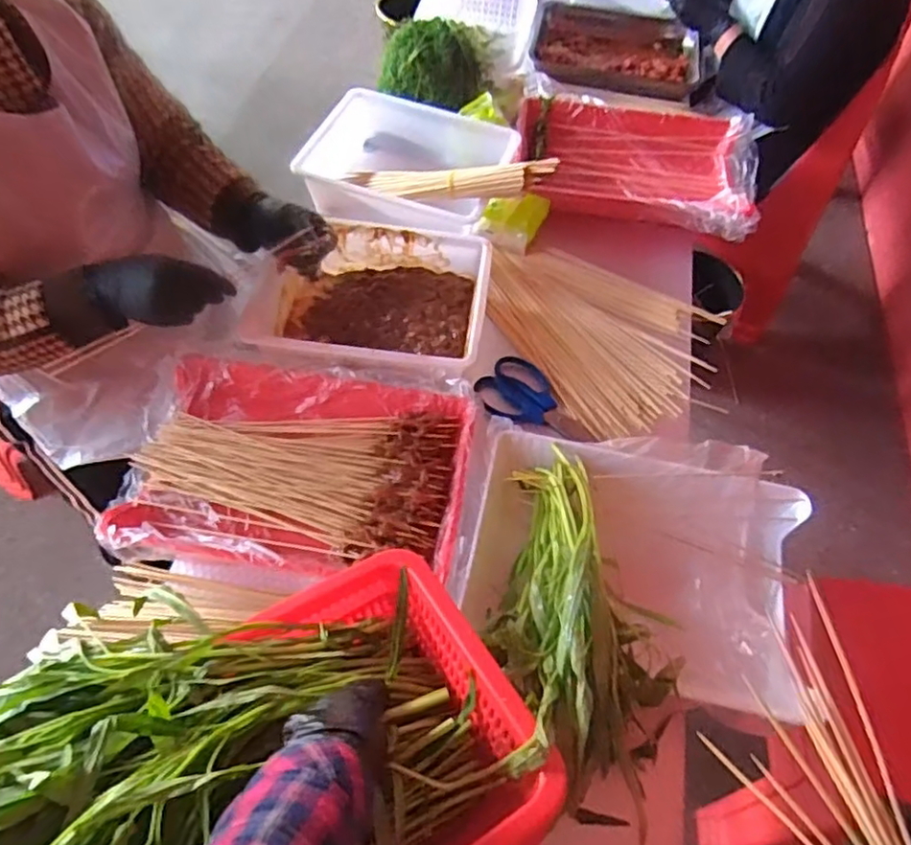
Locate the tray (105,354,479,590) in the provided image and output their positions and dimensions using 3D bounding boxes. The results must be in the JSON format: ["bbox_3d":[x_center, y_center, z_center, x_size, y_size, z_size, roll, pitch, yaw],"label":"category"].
[{"bbox_3d":[-0.188,0.066,0.804,0.399,0.076,0.259,6,58,0],"label":"tray"}]

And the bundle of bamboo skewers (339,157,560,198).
[{"bbox_3d":[-0.014,-0.371,0.995,0.337,0.033,0.063,6,56,20],"label":"bundle of bamboo skewers"}]

